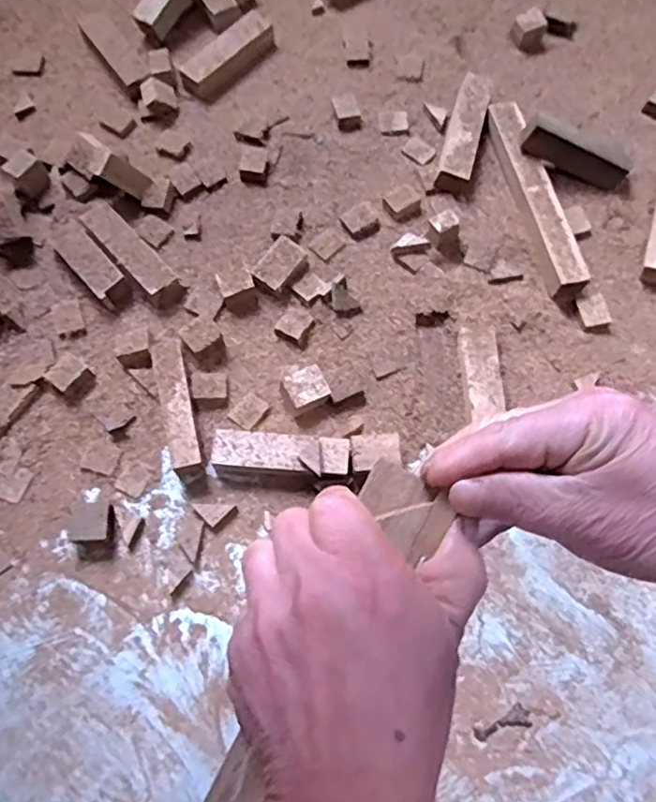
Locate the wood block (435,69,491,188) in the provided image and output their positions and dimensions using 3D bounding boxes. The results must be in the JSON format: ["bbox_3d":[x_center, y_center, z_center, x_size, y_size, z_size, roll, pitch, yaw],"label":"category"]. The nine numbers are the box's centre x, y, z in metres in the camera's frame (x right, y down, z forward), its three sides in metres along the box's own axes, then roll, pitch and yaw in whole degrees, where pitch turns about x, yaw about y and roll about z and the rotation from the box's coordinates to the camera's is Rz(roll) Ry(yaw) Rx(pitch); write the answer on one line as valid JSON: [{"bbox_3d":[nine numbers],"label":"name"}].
[{"bbox_3d":[0.164,-0.322,0.760,0.039,0.034,0.157,15,70,4],"label":"wood block"}]

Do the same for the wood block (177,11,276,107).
[{"bbox_3d":[-0.123,-0.435,0.799,0.043,0.029,0.136,42,75,13],"label":"wood block"}]

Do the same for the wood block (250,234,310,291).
[{"bbox_3d":[-0.051,-0.145,0.689,0.041,0.028,0.055,36,73,11],"label":"wood block"}]

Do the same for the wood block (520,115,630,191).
[{"bbox_3d":[0.286,-0.285,0.726,0.127,0.036,0.030,21,70,-8],"label":"wood block"}]

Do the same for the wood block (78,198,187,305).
[{"bbox_3d":[-0.216,-0.165,0.698,0.039,0.023,0.146,-42,76,-14],"label":"wood block"}]

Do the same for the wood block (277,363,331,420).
[{"bbox_3d":[-0.023,-0.011,0.647,0.045,0.025,0.036,-24,72,-9],"label":"wood block"}]

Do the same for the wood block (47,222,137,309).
[{"bbox_3d":[-0.257,-0.148,0.689,0.037,0.024,0.102,-40,75,-14],"label":"wood block"}]

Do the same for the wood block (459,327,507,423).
[{"bbox_3d":[0.160,-0.027,0.659,0.038,0.023,0.098,-2,70,-2],"label":"wood block"}]

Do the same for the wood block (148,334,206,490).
[{"bbox_3d":[-0.152,0.000,0.635,0.031,0.033,0.159,-13,71,-6],"label":"wood block"}]

